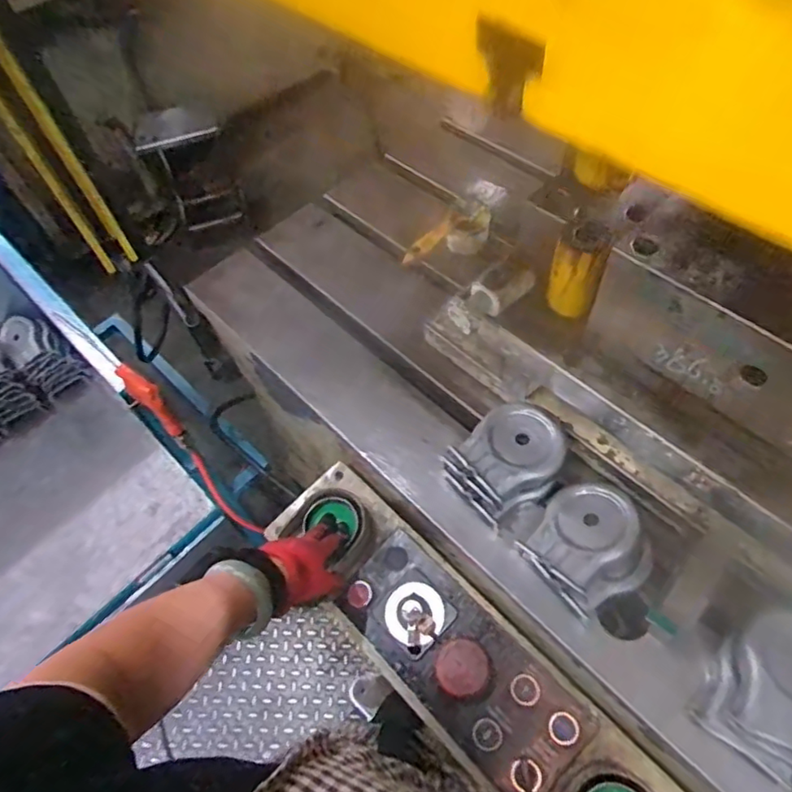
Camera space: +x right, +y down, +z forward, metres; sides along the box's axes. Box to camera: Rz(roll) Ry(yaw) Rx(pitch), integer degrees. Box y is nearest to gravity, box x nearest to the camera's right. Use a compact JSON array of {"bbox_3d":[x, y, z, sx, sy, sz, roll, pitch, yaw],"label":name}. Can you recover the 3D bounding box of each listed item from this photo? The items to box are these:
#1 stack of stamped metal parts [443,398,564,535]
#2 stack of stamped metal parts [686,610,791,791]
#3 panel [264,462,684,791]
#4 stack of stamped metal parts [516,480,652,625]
[{"bbox_3d":[0.130,0.079,0.686,0.126,0.077,0.106,-32,60,-15],"label":"stack of stamped metal parts"},{"bbox_3d":[0.359,0.275,0.532,0.113,0.062,0.142,32,65,23],"label":"stack of stamped metal parts"},{"bbox_3d":[0.069,0.291,0.635,0.139,0.047,0.539,-40,63,-20],"label":"panel"},{"bbox_3d":[0.206,0.163,0.628,0.120,0.062,0.110,-36,44,-13],"label":"stack of stamped metal parts"}]

